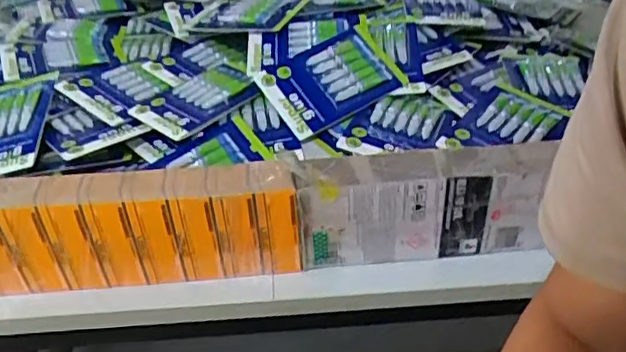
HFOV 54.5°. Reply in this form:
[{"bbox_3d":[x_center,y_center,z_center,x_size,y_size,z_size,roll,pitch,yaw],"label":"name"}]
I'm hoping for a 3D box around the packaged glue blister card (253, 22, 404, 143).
[{"bbox_3d":[0.023,-0.127,0.785,0.170,0.019,0.118,-28,66,-18],"label":"packaged glue blister card"}]

